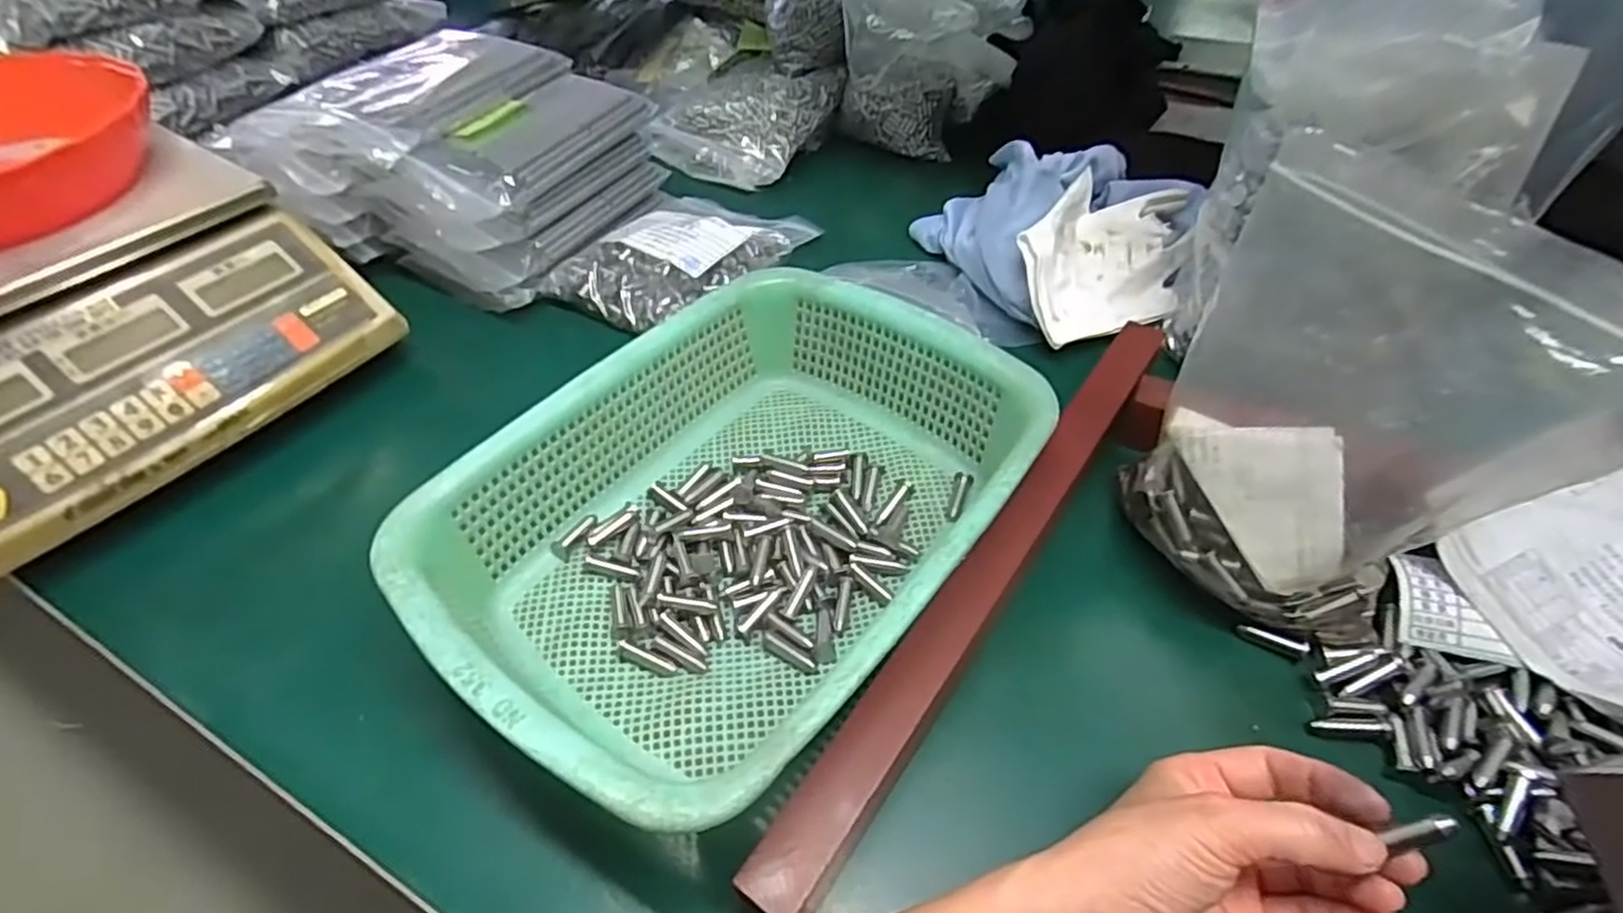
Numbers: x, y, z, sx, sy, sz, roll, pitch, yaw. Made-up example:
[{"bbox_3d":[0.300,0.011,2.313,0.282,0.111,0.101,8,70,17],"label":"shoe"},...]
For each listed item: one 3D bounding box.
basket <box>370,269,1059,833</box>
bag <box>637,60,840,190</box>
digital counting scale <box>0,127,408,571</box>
[{"bbox_3d":[-0.031,0.027,0.378,0.215,0.086,0.286,32,58,26],"label":"basket"},{"bbox_3d":[-0.065,-0.331,0.719,0.147,0.055,0.148,25,55,22],"label":"bag"},{"bbox_3d":[-0.459,-0.093,0.469,0.255,0.097,0.254,28,56,24],"label":"digital counting scale"}]

